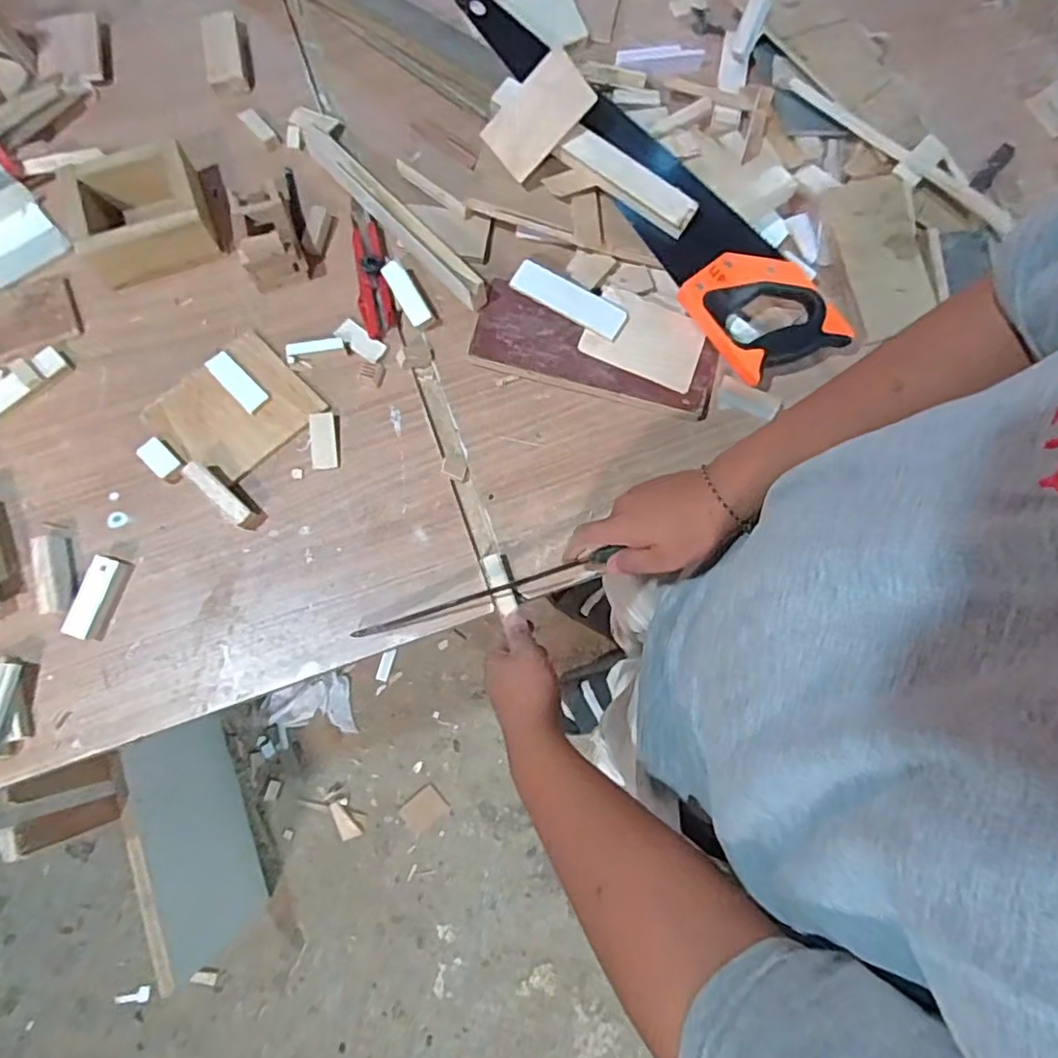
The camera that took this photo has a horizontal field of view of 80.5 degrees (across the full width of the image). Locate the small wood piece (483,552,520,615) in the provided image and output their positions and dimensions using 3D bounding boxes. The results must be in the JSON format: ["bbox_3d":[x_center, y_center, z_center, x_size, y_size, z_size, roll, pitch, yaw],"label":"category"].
[{"bbox_3d":[-0.026,0.049,0.580,0.022,0.018,0.058,-16,75,-5],"label":"small wood piece"}]

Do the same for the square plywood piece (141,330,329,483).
[{"bbox_3d":[-0.290,-0.117,0.614,0.135,0.010,0.114,-43,81,-10],"label":"square plywood piece"}]

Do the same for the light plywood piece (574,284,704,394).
[{"bbox_3d":[0.118,-0.192,0.631,0.115,0.010,0.082,24,76,-4],"label":"light plywood piece"}]

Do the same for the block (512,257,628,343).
[{"bbox_3d":[0.040,-0.232,0.632,0.122,0.012,0.036,32,78,6],"label":"block"}]

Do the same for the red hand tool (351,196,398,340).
[{"bbox_3d":[-0.168,-0.276,0.652,0.037,0.021,0.160,-14,77,-4],"label":"red hand tool"}]

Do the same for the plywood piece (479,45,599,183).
[{"bbox_3d":[0.009,-0.399,0.605,0.103,0.011,0.061,-36,121,27],"label":"plywood piece"}]

